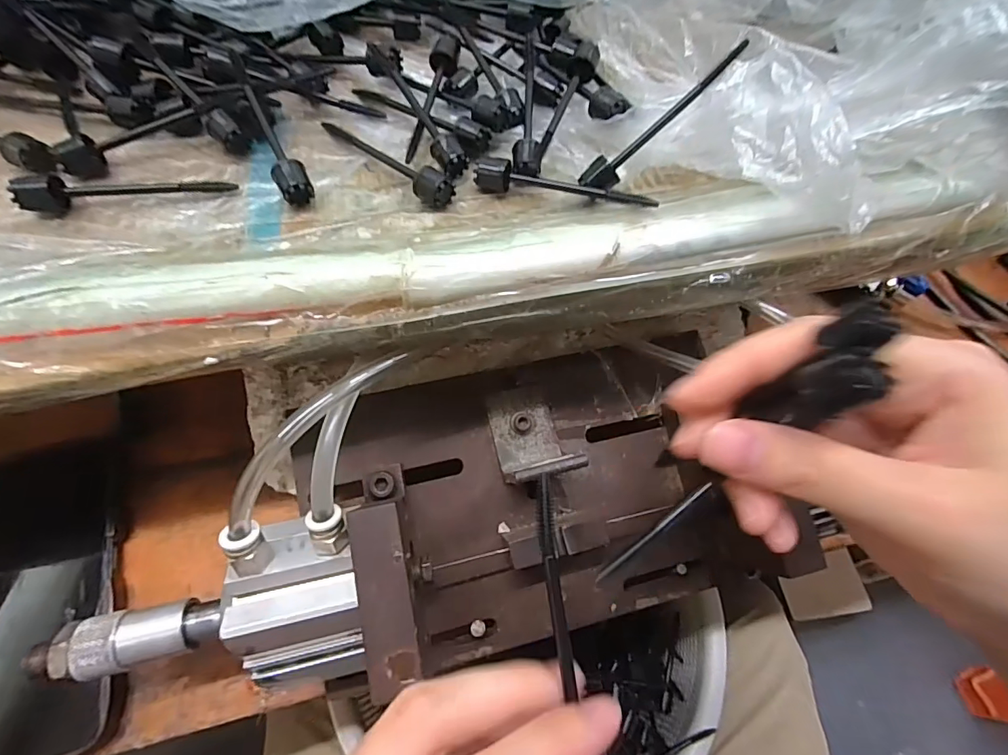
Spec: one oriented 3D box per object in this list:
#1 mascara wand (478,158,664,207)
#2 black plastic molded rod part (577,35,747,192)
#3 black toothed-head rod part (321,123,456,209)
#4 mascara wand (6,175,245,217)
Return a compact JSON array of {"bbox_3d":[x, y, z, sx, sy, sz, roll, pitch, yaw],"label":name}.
[{"bbox_3d":[0.028,-0.093,0.228,0.086,0.015,0.015,14,61,3],"label":"mascara wand"},{"bbox_3d":[0.072,-0.117,0.217,0.085,0.008,0.012,-39,68,17],"label":"black plastic molded rod part"},{"bbox_3d":[-0.059,-0.110,0.232,0.085,0.016,0.013,39,65,16],"label":"black toothed-head rod part"},{"bbox_3d":[-0.170,-0.089,0.213,0.083,0.016,0.017,-10,62,-10],"label":"mascara wand"}]

